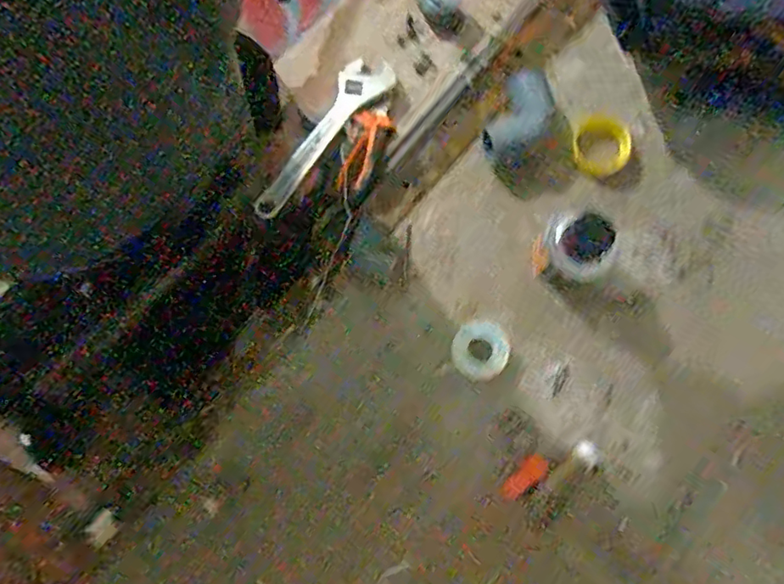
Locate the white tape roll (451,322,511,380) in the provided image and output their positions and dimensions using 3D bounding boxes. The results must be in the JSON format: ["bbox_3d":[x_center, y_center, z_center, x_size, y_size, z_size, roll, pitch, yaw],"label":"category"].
[{"bbox_3d":[0.086,0.056,0.546,0.053,0.016,0.055,0,79,0],"label":"white tape roll"}]

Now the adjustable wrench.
[{"bbox_3d":[-0.076,-0.173,0.620,0.057,0.024,0.244,28,62,5],"label":"adjustable wrench"}]

